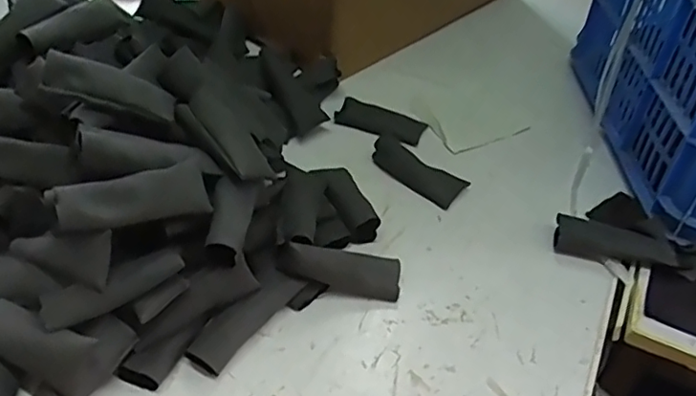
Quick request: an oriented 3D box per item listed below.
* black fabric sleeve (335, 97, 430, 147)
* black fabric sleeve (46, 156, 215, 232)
[{"bbox_3d":[0.038,-0.090,0.688,0.102,0.020,0.044,20,45,20],"label":"black fabric sleeve"},{"bbox_3d":[-0.156,0.002,0.430,0.103,0.039,0.033,-17,45,-22],"label":"black fabric sleeve"}]

